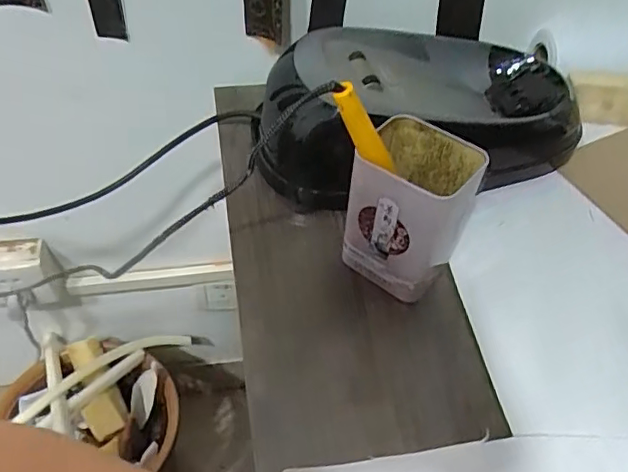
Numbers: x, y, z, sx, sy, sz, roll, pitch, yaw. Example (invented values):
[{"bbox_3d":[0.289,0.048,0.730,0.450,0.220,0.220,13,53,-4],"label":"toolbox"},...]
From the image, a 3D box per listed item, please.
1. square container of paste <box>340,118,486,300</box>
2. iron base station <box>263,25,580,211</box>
[{"bbox_3d":[0.070,-0.017,0.405,0.076,0.112,0.071,30,54,20],"label":"square container of paste"},{"bbox_3d":[0.092,-0.118,0.492,0.288,0.093,0.148,-11,51,-12],"label":"iron base station"}]

